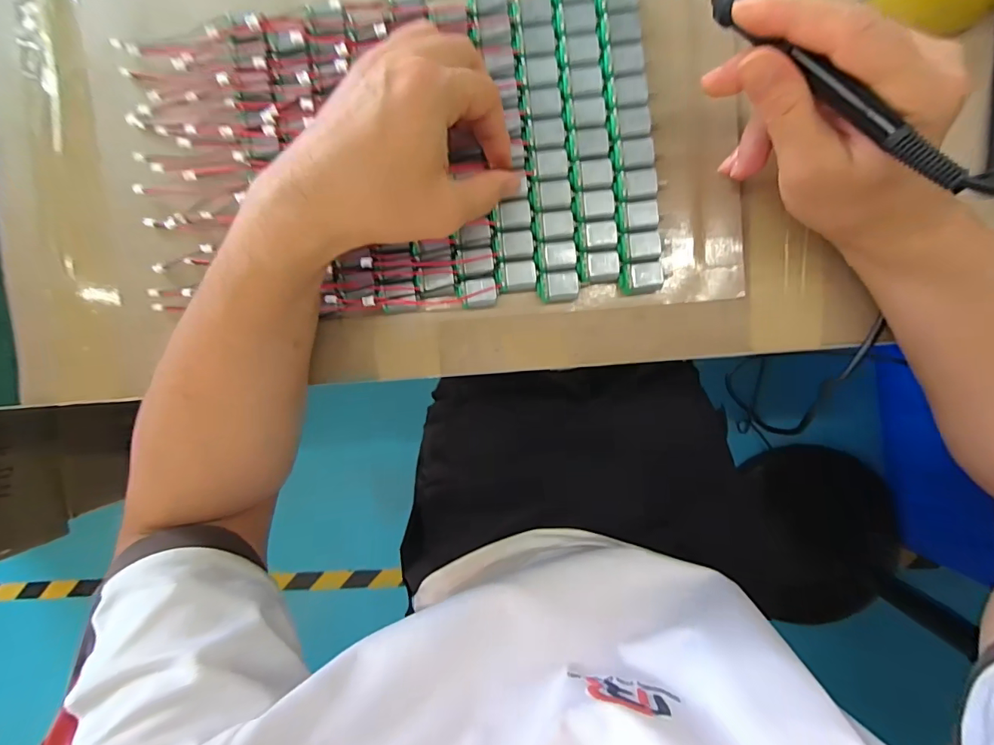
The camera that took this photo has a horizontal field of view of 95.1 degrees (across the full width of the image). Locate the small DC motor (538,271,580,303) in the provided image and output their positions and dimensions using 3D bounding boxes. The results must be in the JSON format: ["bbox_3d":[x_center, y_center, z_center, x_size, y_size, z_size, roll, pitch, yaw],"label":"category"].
[{"bbox_3d":[0.041,-0.057,0.305,0.026,0.015,0.019,-5,92,4],"label":"small DC motor"}]

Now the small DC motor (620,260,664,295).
[{"bbox_3d":[0.094,-0.062,0.300,0.026,0.017,0.020,-4,92,4],"label":"small DC motor"}]

